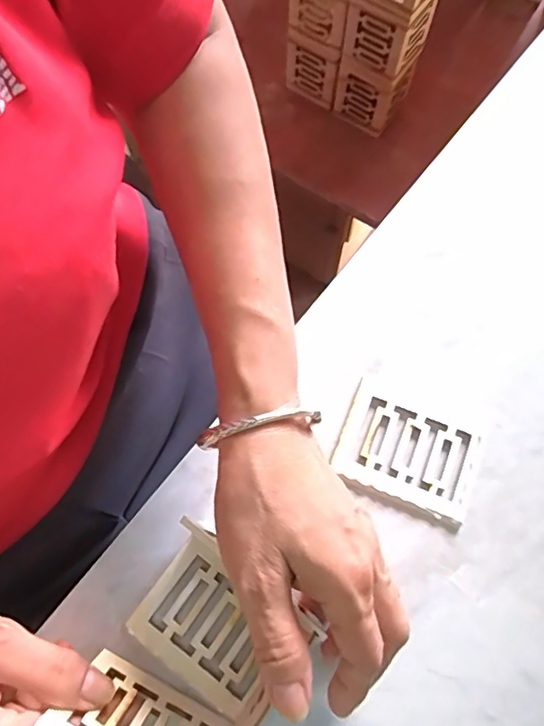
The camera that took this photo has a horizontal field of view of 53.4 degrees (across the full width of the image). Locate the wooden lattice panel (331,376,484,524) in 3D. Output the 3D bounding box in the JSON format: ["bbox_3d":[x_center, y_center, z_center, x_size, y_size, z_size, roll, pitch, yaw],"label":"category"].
[{"bbox_3d":[0.081,0.051,0.321,0.080,0.004,0.058,23,73,8],"label":"wooden lattice panel"}]

